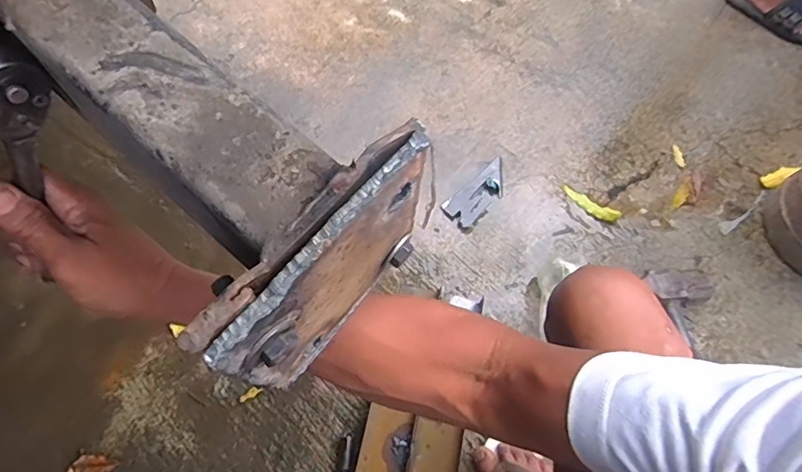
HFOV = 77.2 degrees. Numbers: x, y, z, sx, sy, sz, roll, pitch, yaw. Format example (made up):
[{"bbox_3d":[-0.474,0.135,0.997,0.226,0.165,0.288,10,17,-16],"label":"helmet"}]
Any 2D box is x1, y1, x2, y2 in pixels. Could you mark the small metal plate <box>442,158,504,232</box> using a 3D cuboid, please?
[{"bbox_3d":[0.164,-0.085,1.039,0.170,0.011,0.078,-42,71,-15],"label":"small metal plate"}]

